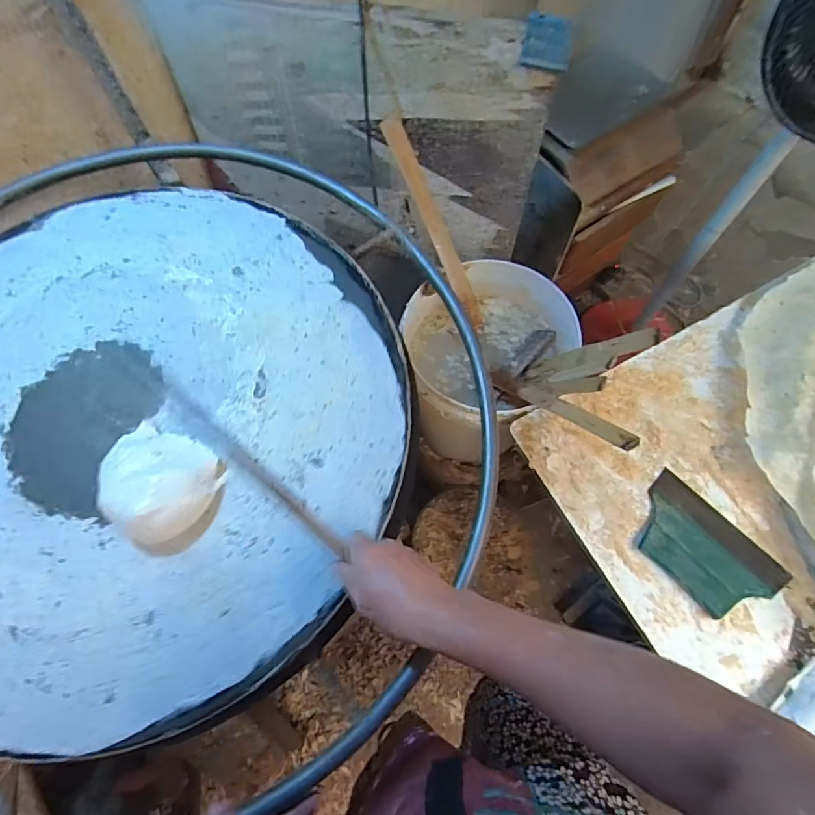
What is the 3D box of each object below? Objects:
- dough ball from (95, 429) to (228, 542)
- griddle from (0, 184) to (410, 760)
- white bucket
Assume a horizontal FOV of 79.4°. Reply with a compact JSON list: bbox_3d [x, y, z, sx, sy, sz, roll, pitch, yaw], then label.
[{"bbox_3d":[-0.256,0.071,0.490,0.115,0.046,0.101,25,70,13],"label":"dough ball"},{"bbox_3d":[-0.331,-0.002,0.545,0.638,0.052,0.596,33,72,16],"label":"griddle"},{"bbox_3d":[0.129,-0.068,0.932,0.262,0.325,0.295,34,73,16],"label":"white bucket"}]

